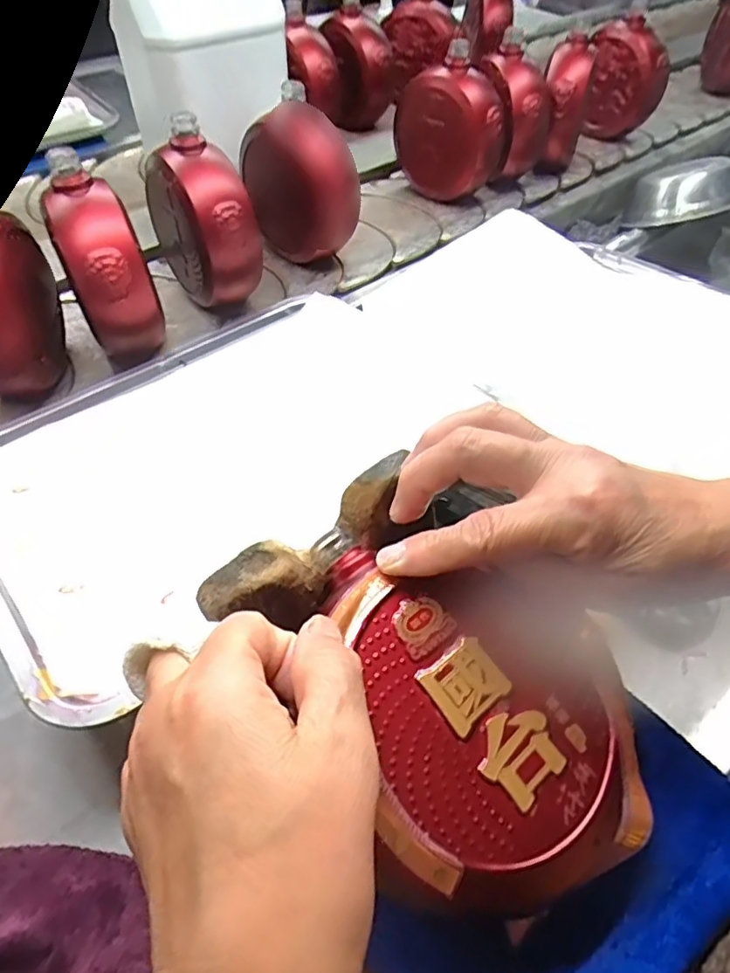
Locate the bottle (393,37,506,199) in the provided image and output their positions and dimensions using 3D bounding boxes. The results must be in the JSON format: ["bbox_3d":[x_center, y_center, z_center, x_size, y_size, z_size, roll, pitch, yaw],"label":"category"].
[{"bbox_3d":[0.102,-0.441,0.707,0.062,0.140,0.146,-36,59,-27],"label":"bottle"}]

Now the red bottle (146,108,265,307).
[{"bbox_3d":[-0.149,-0.245,0.538,0.068,0.152,0.106,-25,55,-20],"label":"red bottle"}]

